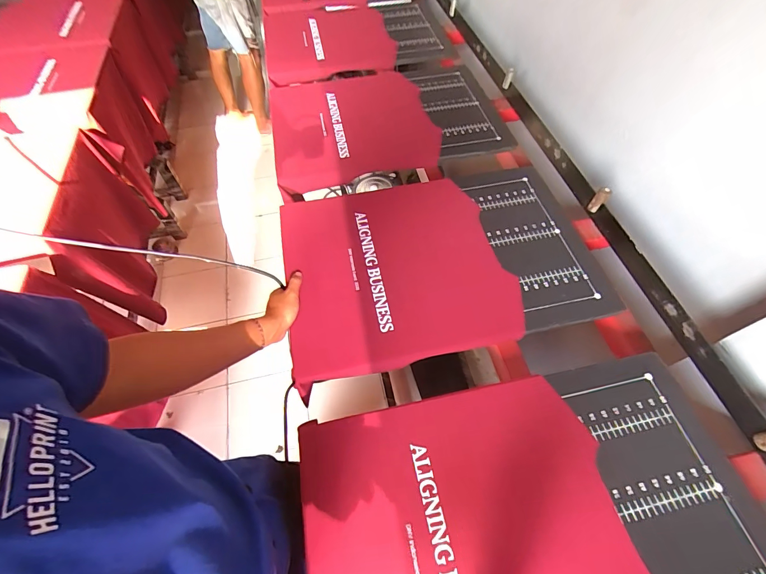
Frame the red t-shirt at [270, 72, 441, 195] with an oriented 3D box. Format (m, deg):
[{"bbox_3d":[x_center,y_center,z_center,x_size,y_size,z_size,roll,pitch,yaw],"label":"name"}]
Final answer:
[{"bbox_3d":[-0.082,-0.445,0.989,0.429,0.061,0.457,-9,52,-10],"label":"red t-shirt"}]

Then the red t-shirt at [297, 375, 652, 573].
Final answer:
[{"bbox_3d":[0.110,0.328,0.452,0.404,0.027,0.377,-9,58,-6],"label":"red t-shirt"}]

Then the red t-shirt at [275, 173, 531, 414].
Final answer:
[{"bbox_3d":[0.014,-0.051,0.713,0.417,0.048,0.419,-13,58,-8],"label":"red t-shirt"}]

